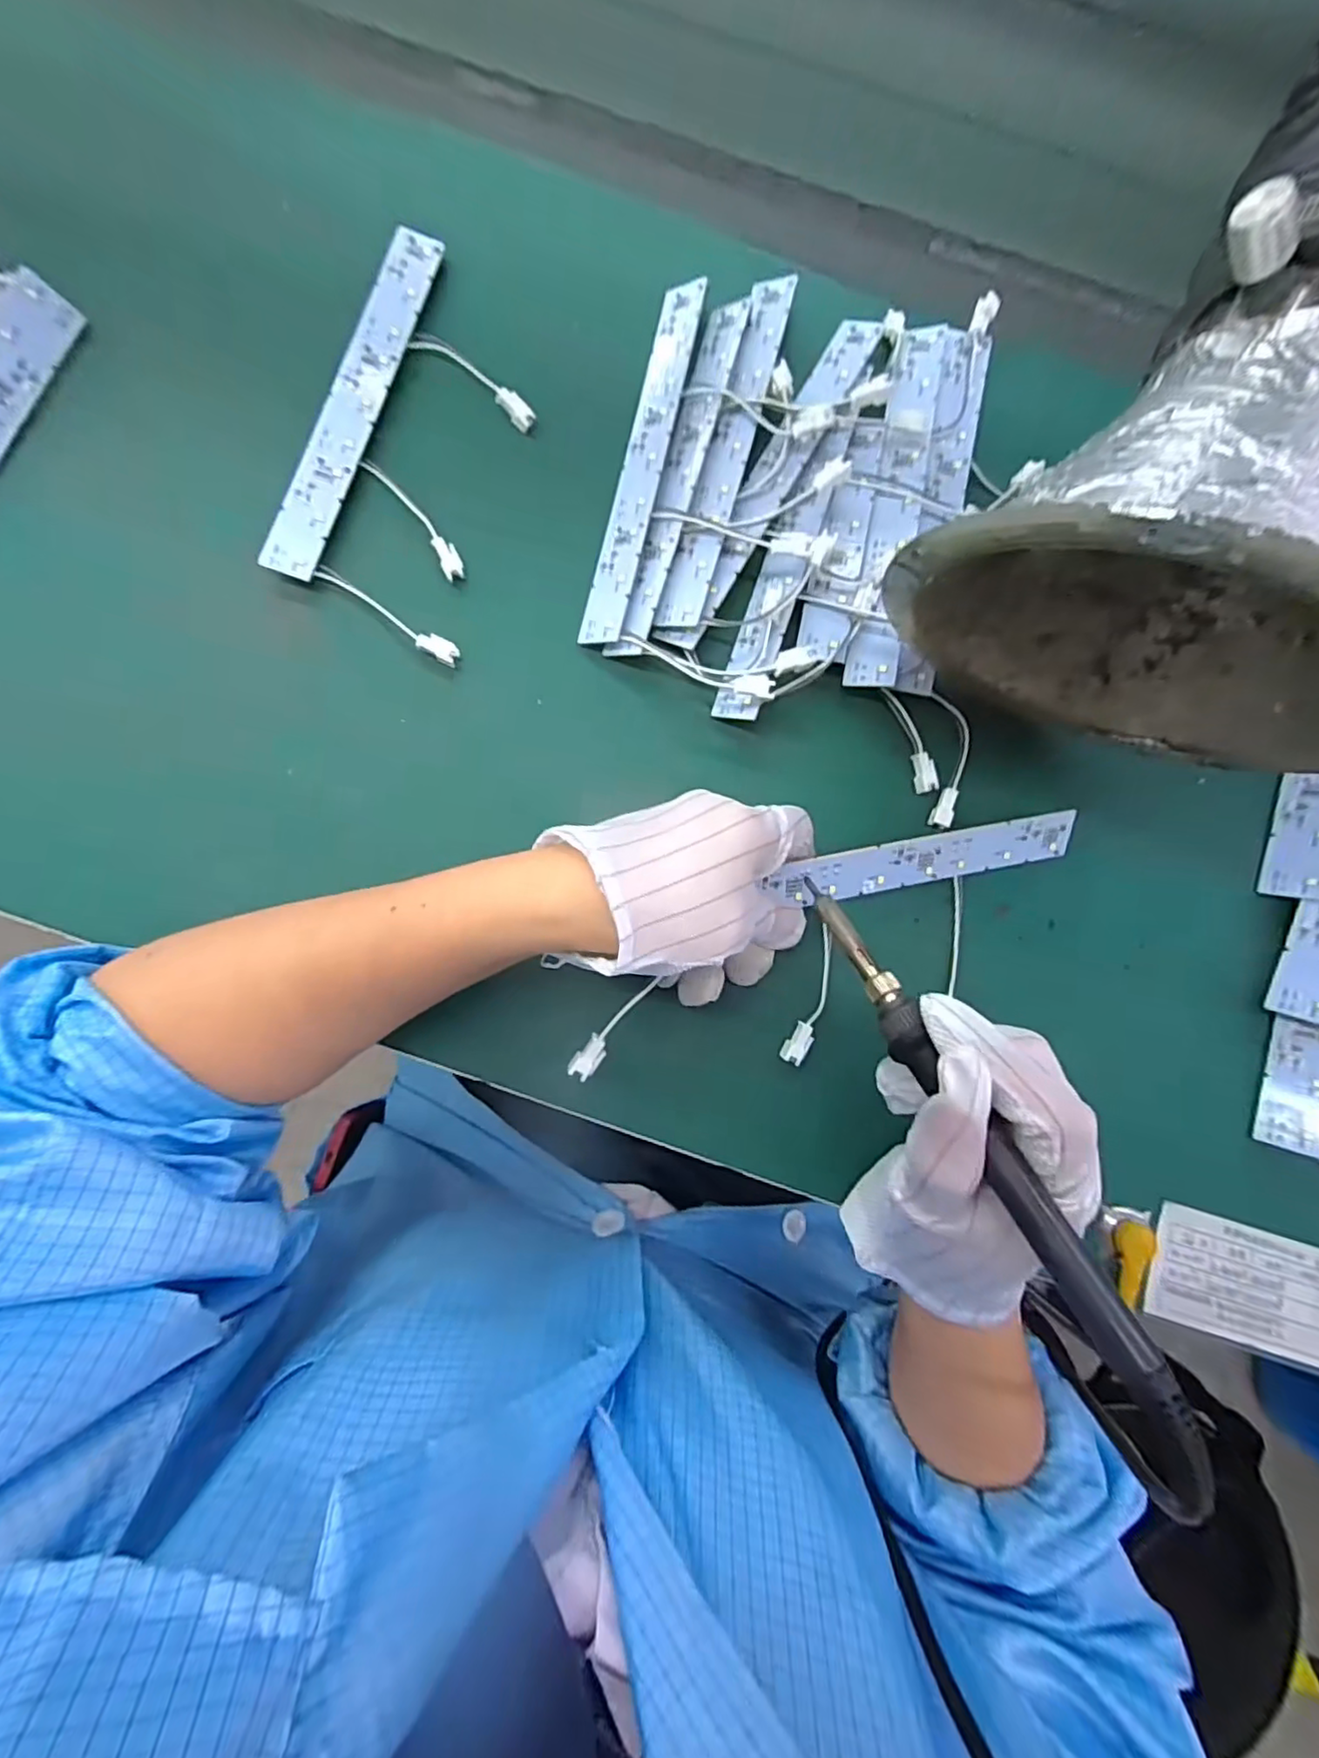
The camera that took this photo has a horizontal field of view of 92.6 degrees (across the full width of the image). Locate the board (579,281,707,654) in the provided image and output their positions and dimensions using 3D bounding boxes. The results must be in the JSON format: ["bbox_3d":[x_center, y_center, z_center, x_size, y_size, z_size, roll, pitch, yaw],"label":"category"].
[{"bbox_3d":[-0.008,-0.209,0.315,0.024,0.004,0.192,11,84,23],"label":"board"}]

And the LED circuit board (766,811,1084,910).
[{"bbox_3d":[0.125,-0.009,0.294,0.145,0.004,0.023,-11,117,-8],"label":"LED circuit board"}]

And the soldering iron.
[{"bbox_3d":[0.099,0.078,0.216,0.020,0.016,0.208,-20,54,-8],"label":"soldering iron"}]

